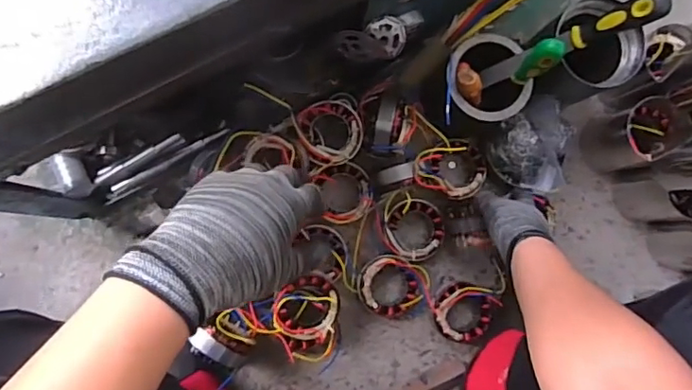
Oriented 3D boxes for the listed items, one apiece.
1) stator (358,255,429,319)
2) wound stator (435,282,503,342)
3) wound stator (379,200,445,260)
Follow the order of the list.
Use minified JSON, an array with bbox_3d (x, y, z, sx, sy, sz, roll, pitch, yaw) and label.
[{"bbox_3d":[0.066,0.134,0.789,0.095,0.035,0.088,0,87,-2],"label":"stator"},{"bbox_3d":[0.170,0.170,0.799,0.084,0.044,0.082,0,87,-2],"label":"wound stator"},{"bbox_3d":[0.099,0.050,0.804,0.088,0.049,0.092,0,87,-2],"label":"wound stator"}]

